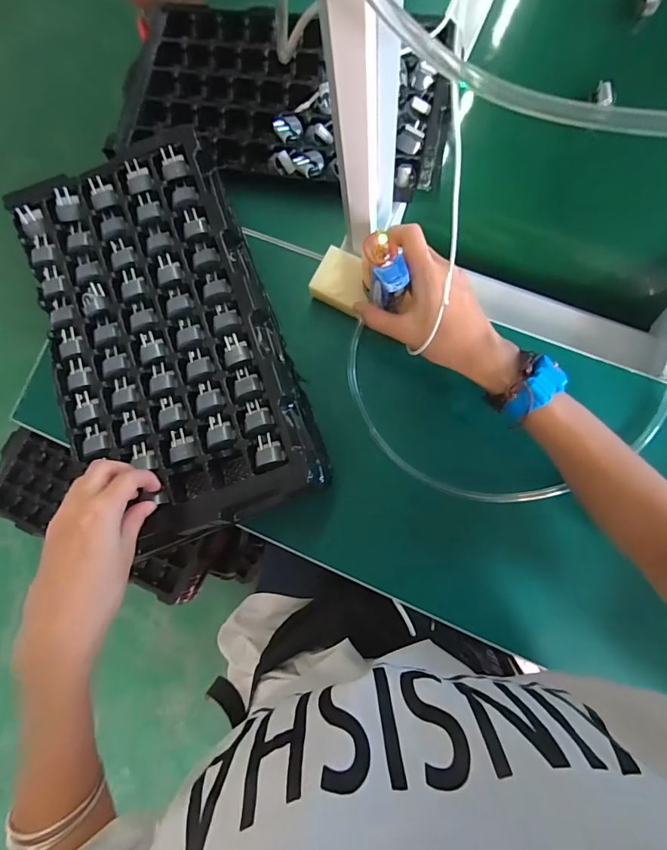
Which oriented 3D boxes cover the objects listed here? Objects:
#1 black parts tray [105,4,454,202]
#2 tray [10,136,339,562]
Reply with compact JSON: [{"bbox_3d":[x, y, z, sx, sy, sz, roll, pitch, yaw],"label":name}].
[{"bbox_3d":[-0.056,-0.357,0.471,0.354,0.025,0.194,13,85,8],"label":"black parts tray"},{"bbox_3d":[-0.157,-0.078,0.408,0.198,0.049,0.353,-21,81,4],"label":"tray"}]

